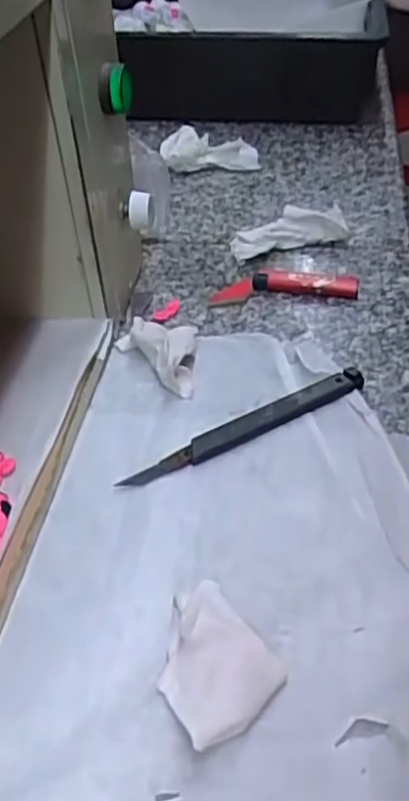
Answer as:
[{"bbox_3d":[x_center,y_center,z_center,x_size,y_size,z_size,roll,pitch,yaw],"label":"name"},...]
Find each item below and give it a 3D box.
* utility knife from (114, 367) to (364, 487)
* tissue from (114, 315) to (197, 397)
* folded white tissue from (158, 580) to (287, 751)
[{"bbox_3d":[0.027,0.013,0.423,0.162,0.009,0.017,-24,47,-22],"label":"utility knife"},{"bbox_3d":[-0.030,-0.032,0.467,0.050,0.019,0.059,-4,43,-1],"label":"tissue"},{"bbox_3d":[0.002,0.111,0.315,0.051,0.016,0.059,-30,49,-27],"label":"folded white tissue"}]

